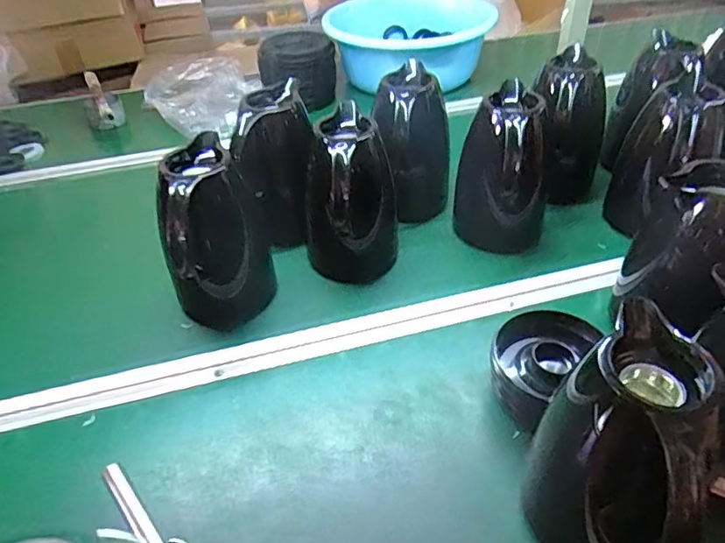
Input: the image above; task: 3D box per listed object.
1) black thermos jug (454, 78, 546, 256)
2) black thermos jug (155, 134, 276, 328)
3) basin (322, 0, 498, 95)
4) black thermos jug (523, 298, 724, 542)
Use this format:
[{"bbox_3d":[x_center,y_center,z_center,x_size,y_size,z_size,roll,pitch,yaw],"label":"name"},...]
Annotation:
[{"bbox_3d":[0.201,-0.126,0.765,0.105,0.206,0.131,-19,42,-17],"label":"black thermos jug"},{"bbox_3d":[-0.179,-0.058,0.680,0.110,0.190,0.168,-10,40,-7],"label":"black thermos jug"},{"bbox_3d":[0.101,-0.521,1.240,0.357,0.118,0.334,-2,40,2],"label":"basin"},{"bbox_3d":[0.212,0.147,0.430,0.128,0.216,0.134,-20,45,-18],"label":"black thermos jug"}]

